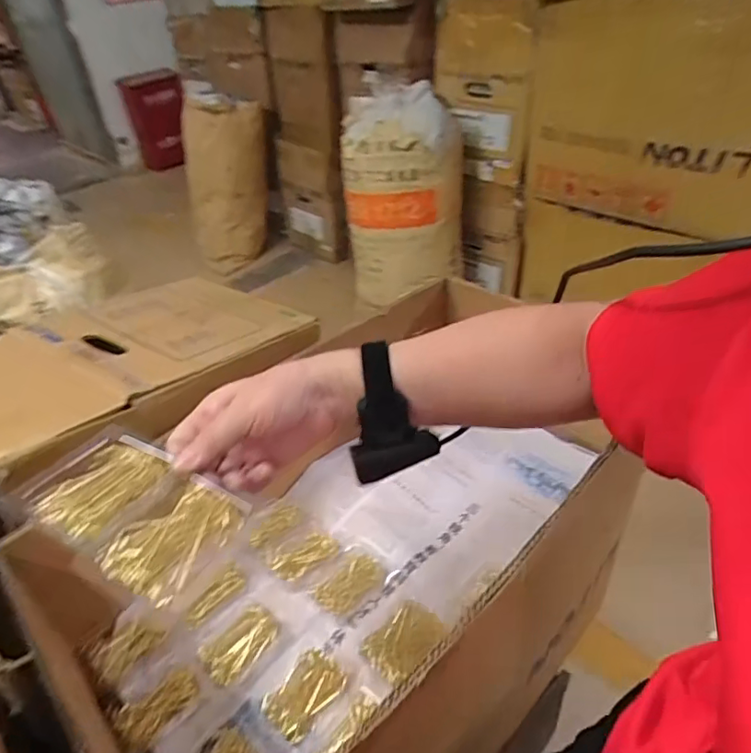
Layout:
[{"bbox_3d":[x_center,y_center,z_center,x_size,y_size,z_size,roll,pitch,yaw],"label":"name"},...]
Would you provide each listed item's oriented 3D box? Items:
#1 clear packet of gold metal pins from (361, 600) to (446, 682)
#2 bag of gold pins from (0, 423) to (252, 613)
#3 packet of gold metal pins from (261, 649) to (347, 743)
[{"bbox_3d":[0.025,0.241,0.516,0.069,0.027,0.052,-29,43,-29],"label":"clear packet of gold metal pins"},{"bbox_3d":[-0.152,0.078,0.347,0.140,0.018,0.086,19,41,15],"label":"bag of gold pins"},{"bbox_3d":[-0.063,0.277,0.495,0.049,0.012,0.070,27,47,36],"label":"packet of gold metal pins"}]

